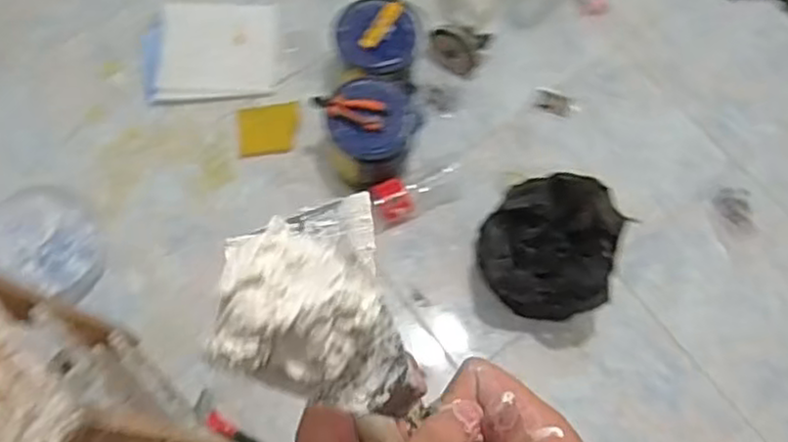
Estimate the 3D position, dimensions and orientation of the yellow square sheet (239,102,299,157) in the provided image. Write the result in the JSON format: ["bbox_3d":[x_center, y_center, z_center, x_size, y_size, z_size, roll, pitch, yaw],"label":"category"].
[{"bbox_3d":[-0.280,-0.204,1.625,0.134,0.011,0.110,-6,83,4],"label":"yellow square sheet"}]

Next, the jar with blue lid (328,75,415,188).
[{"bbox_3d":[-0.047,-0.184,1.530,0.176,0.176,0.188,0,70,-1],"label":"jar with blue lid"}]

